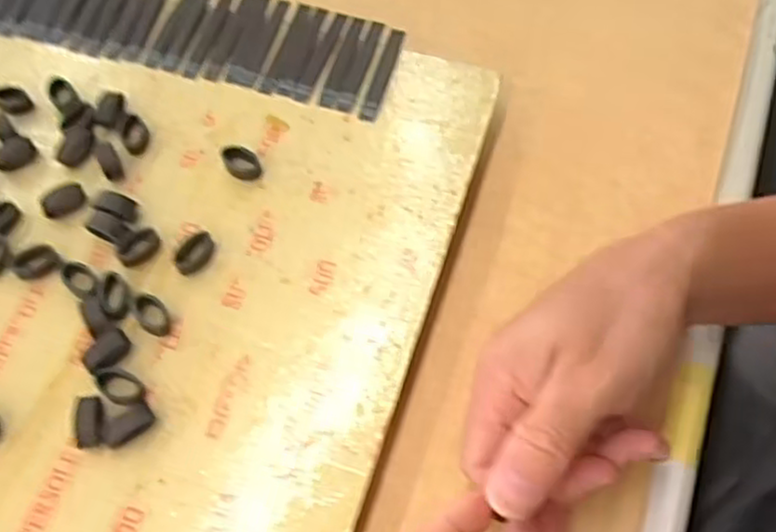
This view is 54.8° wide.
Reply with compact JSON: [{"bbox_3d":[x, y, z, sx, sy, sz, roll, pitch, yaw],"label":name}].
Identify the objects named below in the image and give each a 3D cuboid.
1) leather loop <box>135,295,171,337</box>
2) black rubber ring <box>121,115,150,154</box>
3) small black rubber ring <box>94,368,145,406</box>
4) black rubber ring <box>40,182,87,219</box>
[{"bbox_3d":[-0.108,0.023,0.343,0.014,0.007,0.020,-26,64,-11],"label":"leather loop"},{"bbox_3d":[-0.132,-0.068,0.390,0.013,0.006,0.020,-15,63,-5],"label":"black rubber ring"},{"bbox_3d":[-0.118,0.053,0.327,0.023,0.007,0.014,25,66,14],"label":"small black rubber ring"},{"bbox_3d":[-0.162,-0.032,0.373,0.021,0.007,0.012,-29,65,-12],"label":"black rubber ring"}]

